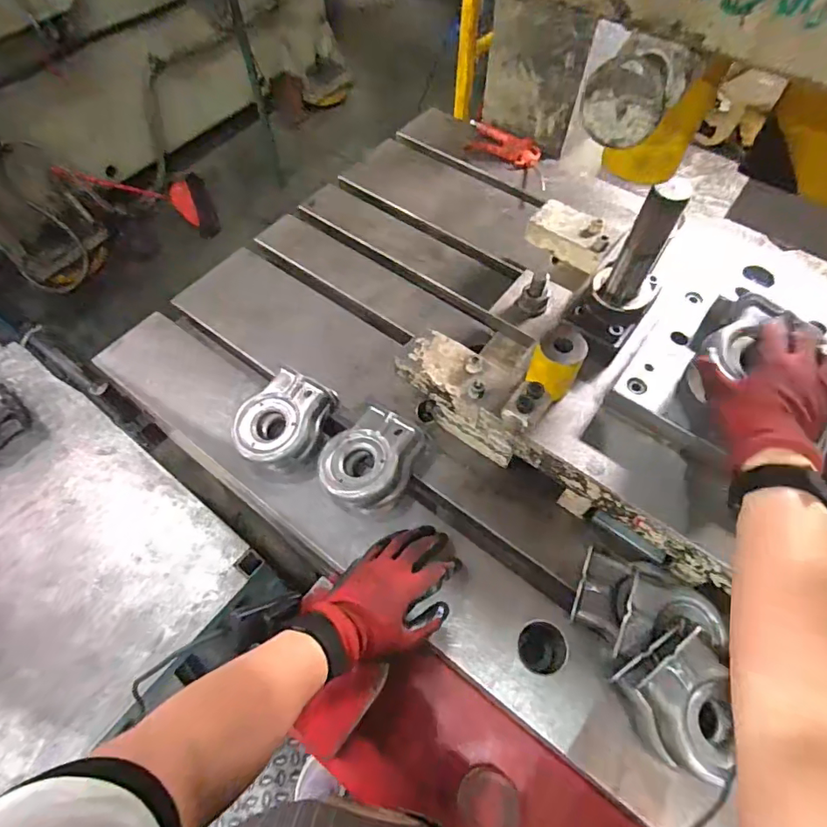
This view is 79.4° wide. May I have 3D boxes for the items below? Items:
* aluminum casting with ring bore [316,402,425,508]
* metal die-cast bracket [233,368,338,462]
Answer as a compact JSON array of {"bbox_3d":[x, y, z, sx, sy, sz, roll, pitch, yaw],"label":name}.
[{"bbox_3d":[-0.054,0.056,0.608,0.109,0.056,0.118,19,60,10],"label":"aluminum casting with ring bore"},{"bbox_3d":[-0.166,0.011,0.630,0.100,0.064,0.118,19,60,9],"label":"metal die-cast bracket"}]

